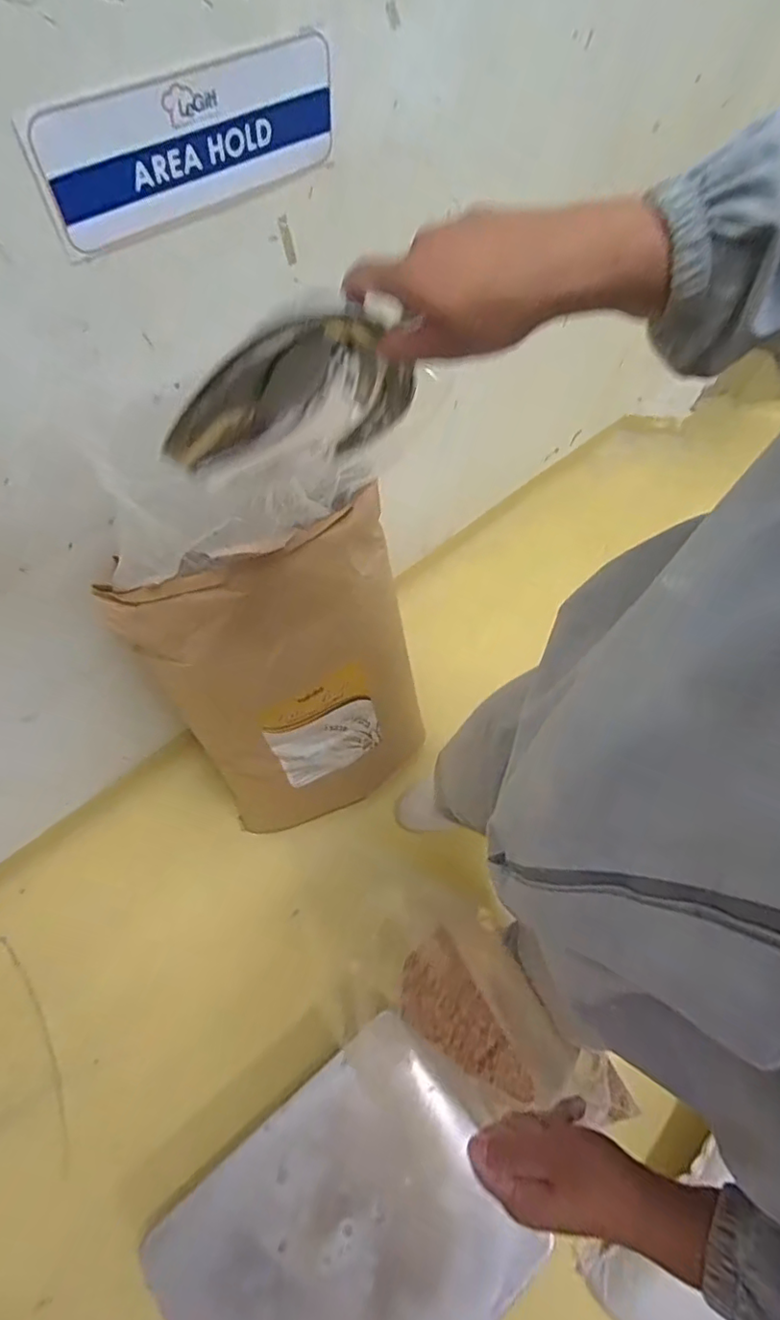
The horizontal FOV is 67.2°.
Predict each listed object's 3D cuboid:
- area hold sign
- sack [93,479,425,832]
[{"bbox_3d":[-0.166,-0.450,0.510,0.282,0.095,0.006,-38,72,-18],"label":"area hold sign"},{"bbox_3d":[-0.134,0.070,1.060,0.426,0.729,0.236,-29,69,-15],"label":"sack"}]

